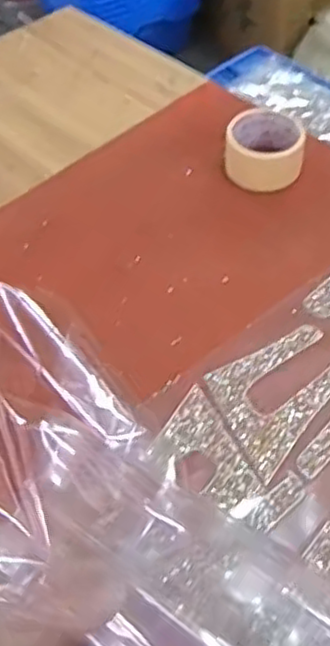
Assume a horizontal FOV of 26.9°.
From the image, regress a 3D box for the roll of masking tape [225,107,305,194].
[{"bbox_3d":[0.118,-0.206,0.816,0.088,0.049,0.090,6,52,9],"label":"roll of masking tape"}]

